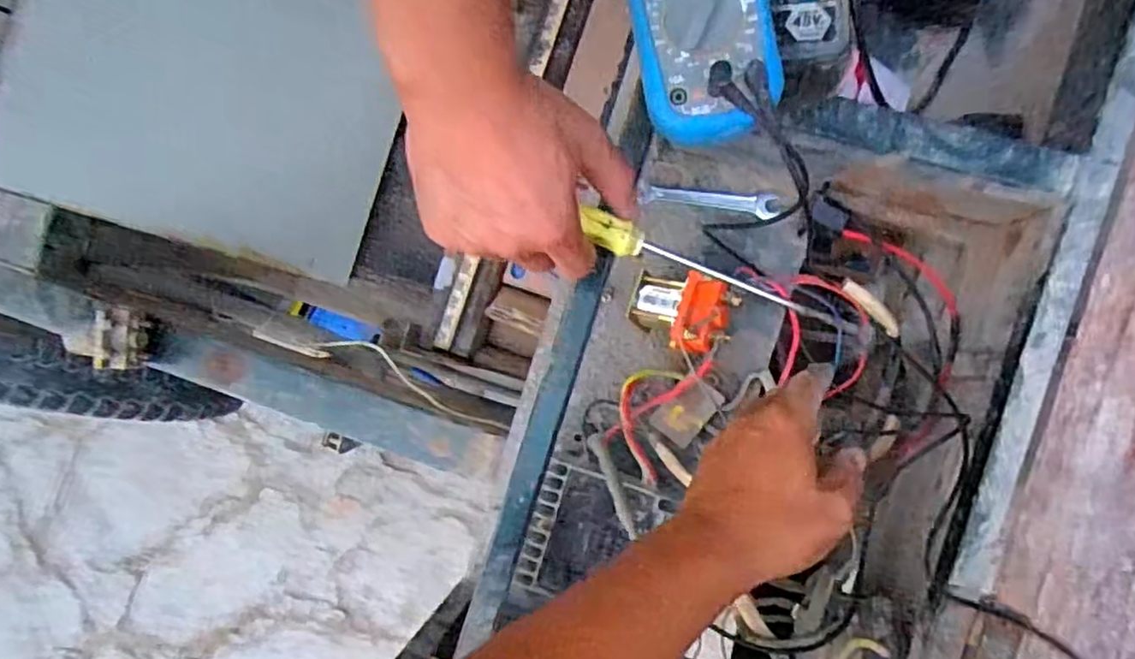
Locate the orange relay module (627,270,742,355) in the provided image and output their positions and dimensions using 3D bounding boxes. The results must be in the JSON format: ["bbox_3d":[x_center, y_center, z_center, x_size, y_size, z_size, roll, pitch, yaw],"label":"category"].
[{"bbox_3d":[0.090,-0.017,0.543,0.078,0.061,0.055,19,94,7],"label":"orange relay module"}]

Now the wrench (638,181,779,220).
[{"bbox_3d":[0.117,-0.107,0.565,0.110,0.011,0.019,8,93,7],"label":"wrench"}]

